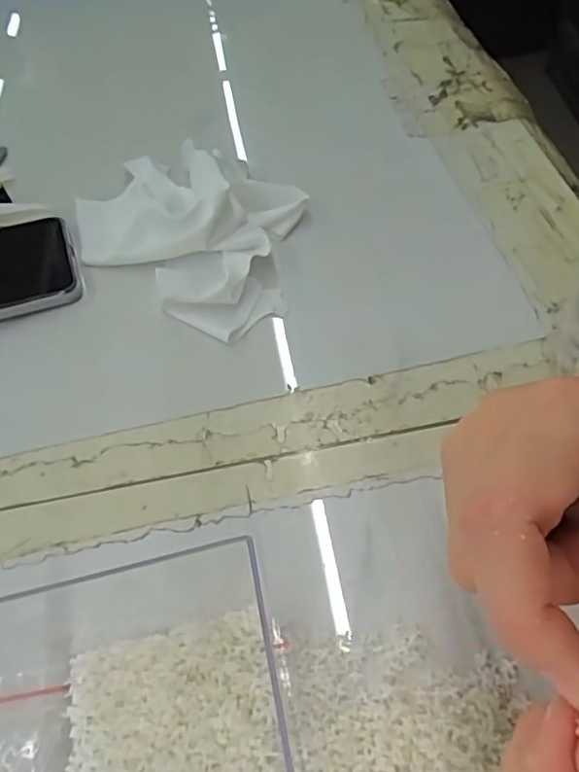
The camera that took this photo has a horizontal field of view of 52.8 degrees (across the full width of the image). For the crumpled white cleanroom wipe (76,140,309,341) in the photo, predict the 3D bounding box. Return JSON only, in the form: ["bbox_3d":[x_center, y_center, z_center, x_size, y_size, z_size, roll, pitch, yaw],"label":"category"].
[{"bbox_3d":[-0.067,-0.104,0.361,0.165,0.019,0.112,26,61,23],"label":"crumpled white cleanroom wipe"}]

